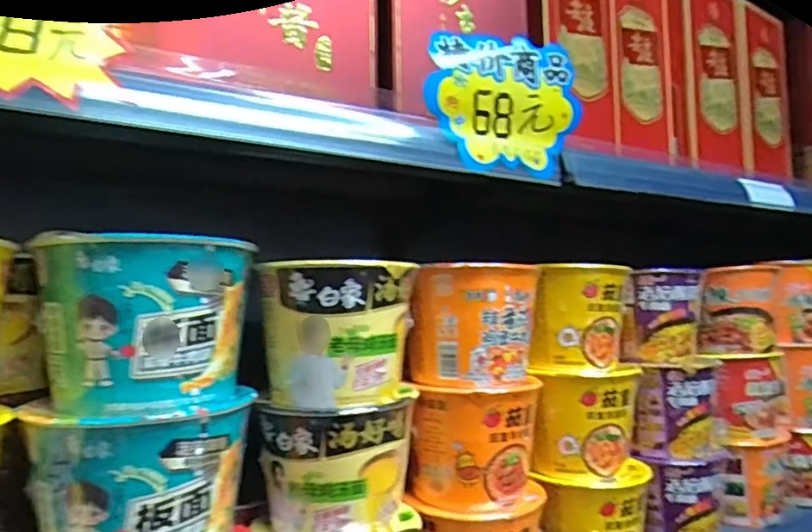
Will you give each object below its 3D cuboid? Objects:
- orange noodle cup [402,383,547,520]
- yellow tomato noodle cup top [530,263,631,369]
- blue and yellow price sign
[{"bbox_3d":[0.065,0.160,0.517,0.113,0.102,0.112,-1,-3,11],"label":"orange noodle cup"},{"bbox_3d":[0.177,0.053,0.576,0.093,0.100,0.088,-2,-3,21],"label":"yellow tomato noodle cup top"},{"bbox_3d":[0.085,-0.134,0.467,0.149,0.111,0.013,-11,7,-29],"label":"blue and yellow price sign"}]

